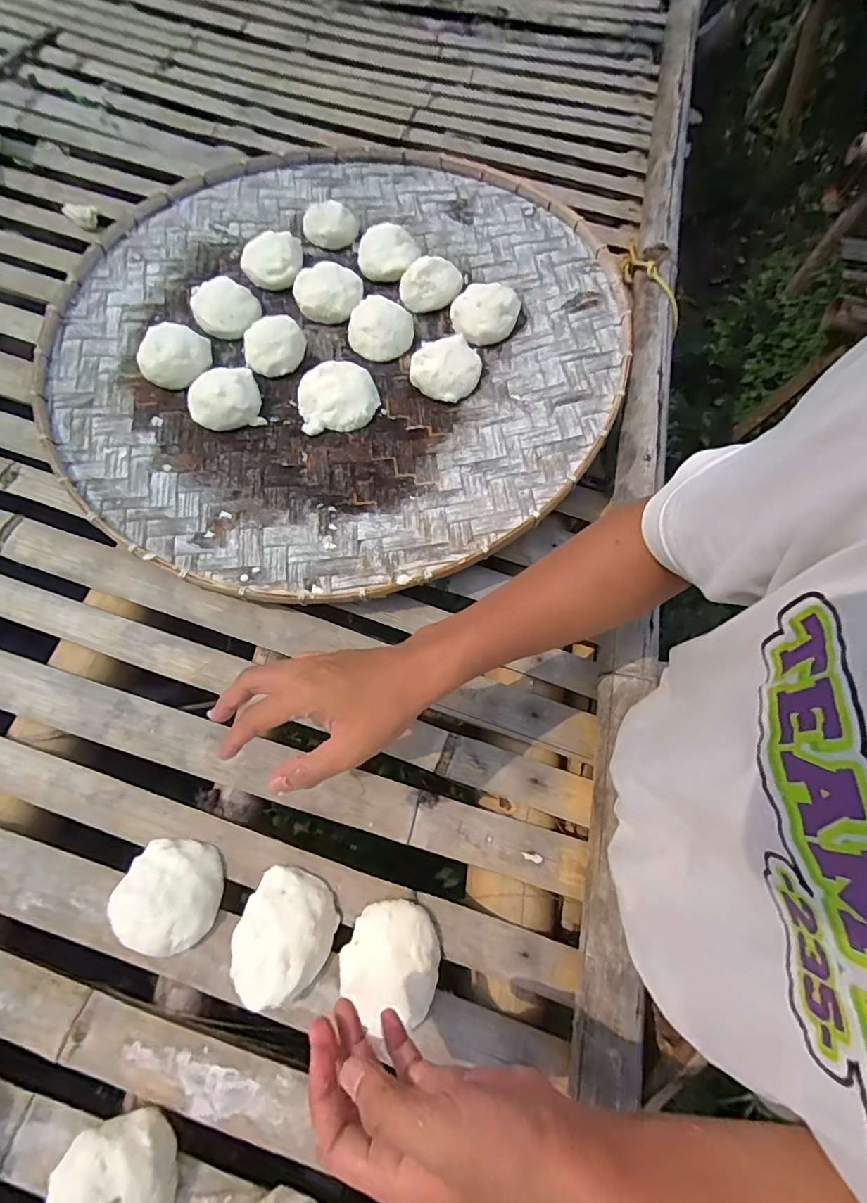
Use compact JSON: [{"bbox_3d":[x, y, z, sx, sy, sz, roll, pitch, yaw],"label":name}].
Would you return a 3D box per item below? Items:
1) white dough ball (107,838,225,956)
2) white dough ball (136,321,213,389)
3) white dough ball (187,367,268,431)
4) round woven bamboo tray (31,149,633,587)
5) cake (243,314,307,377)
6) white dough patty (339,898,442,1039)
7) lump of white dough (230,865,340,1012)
[{"bbox_3d":[-0.225,0.248,0.422,0.080,0.031,0.082,1,69,-2],"label":"white dough ball"},{"bbox_3d":[-0.313,-0.300,0.604,0.073,0.037,0.081,7,69,0],"label":"white dough ball"},{"bbox_3d":[-0.247,-0.240,0.587,0.079,0.035,0.065,-17,71,-9],"label":"white dough ball"},{"bbox_3d":[-0.121,-0.340,0.632,0.683,0.058,0.701,1,69,-2],"label":"round woven bamboo tray"},{"bbox_3d":[-0.195,-0.316,0.613,0.074,0.031,0.060,-17,71,-9],"label":"cake"},{"bbox_3d":[-0.034,0.296,0.410,0.080,0.032,0.081,1,69,-2],"label":"white dough patty"},{"bbox_3d":[-0.125,0.279,0.415,0.075,0.033,0.093,19,70,5],"label":"lump of white dough"}]

